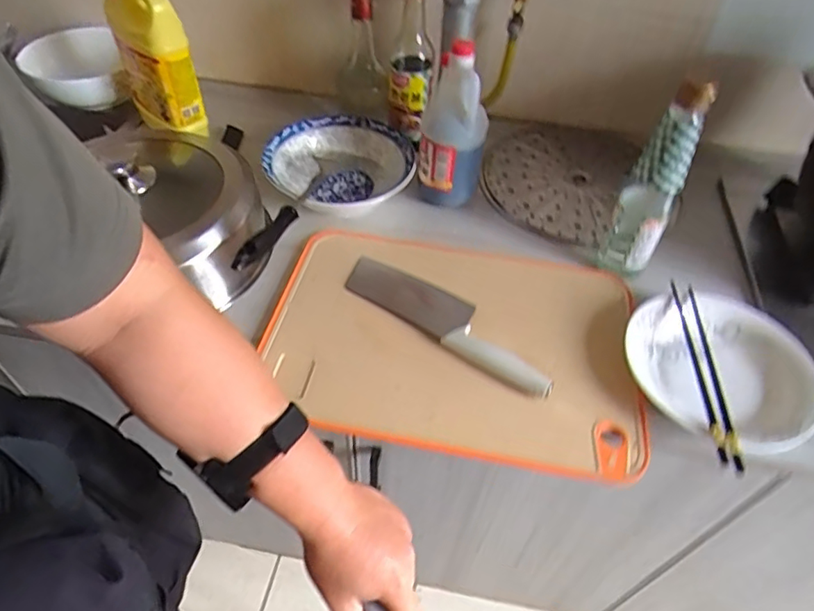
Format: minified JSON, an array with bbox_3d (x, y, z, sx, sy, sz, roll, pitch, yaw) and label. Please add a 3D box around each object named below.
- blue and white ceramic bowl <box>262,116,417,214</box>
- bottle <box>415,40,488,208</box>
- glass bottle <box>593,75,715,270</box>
[{"bbox_3d":[-0.095,-0.199,0.808,0.211,0.058,0.198,1,48,-2],"label":"blue and white ceramic bowl"},{"bbox_3d":[0.060,-0.233,0.766,0.089,0.225,0.090,12,49,8],"label":"bottle"},{"bbox_3d":[0.298,-0.137,0.673,0.066,0.237,0.073,27,52,20],"label":"glass bottle"}]

